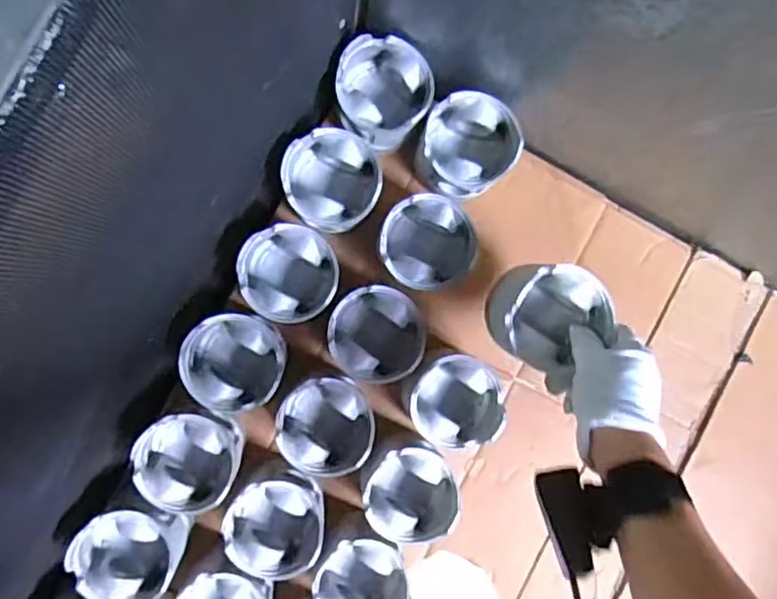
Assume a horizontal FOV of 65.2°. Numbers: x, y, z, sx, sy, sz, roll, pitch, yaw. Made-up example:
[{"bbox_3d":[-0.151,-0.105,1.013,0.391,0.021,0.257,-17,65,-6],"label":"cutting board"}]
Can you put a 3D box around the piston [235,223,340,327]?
[{"bbox_3d":[-0.096,-0.025,0.599,0.089,0.063,0.090,0,90,-4],"label":"piston"}]

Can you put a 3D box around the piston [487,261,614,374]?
[{"bbox_3d":[0.141,0.015,0.537,0.091,0.077,0.086,0,90,-4],"label":"piston"}]

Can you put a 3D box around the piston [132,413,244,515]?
[{"bbox_3d":[-0.192,0.155,0.596,0.092,0.071,0.093,0,90,-4],"label":"piston"}]

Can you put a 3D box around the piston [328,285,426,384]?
[{"bbox_3d":[-0.012,0.034,0.620,0.091,0.080,0.091,0,90,-4],"label":"piston"}]

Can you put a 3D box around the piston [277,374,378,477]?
[{"bbox_3d":[-0.063,0.123,0.617,0.091,0.073,0.092,-6,90,-4],"label":"piston"}]

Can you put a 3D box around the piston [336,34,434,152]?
[{"bbox_3d":[-0.006,-0.204,0.608,0.093,0.067,0.091,0,90,-4],"label":"piston"}]

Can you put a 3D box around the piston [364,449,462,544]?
[{"bbox_3d":[0.021,0.193,0.625,0.087,0.089,0.088,-30,92,-4],"label":"piston"}]

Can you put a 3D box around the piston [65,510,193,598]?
[{"bbox_3d":[-0.246,0.243,0.586,0.091,0.070,0.089,30,88,-4],"label":"piston"}]

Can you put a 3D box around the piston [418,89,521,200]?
[{"bbox_3d":[0.076,-0.155,0.624,0.095,0.073,0.092,0,90,-4],"label":"piston"}]

